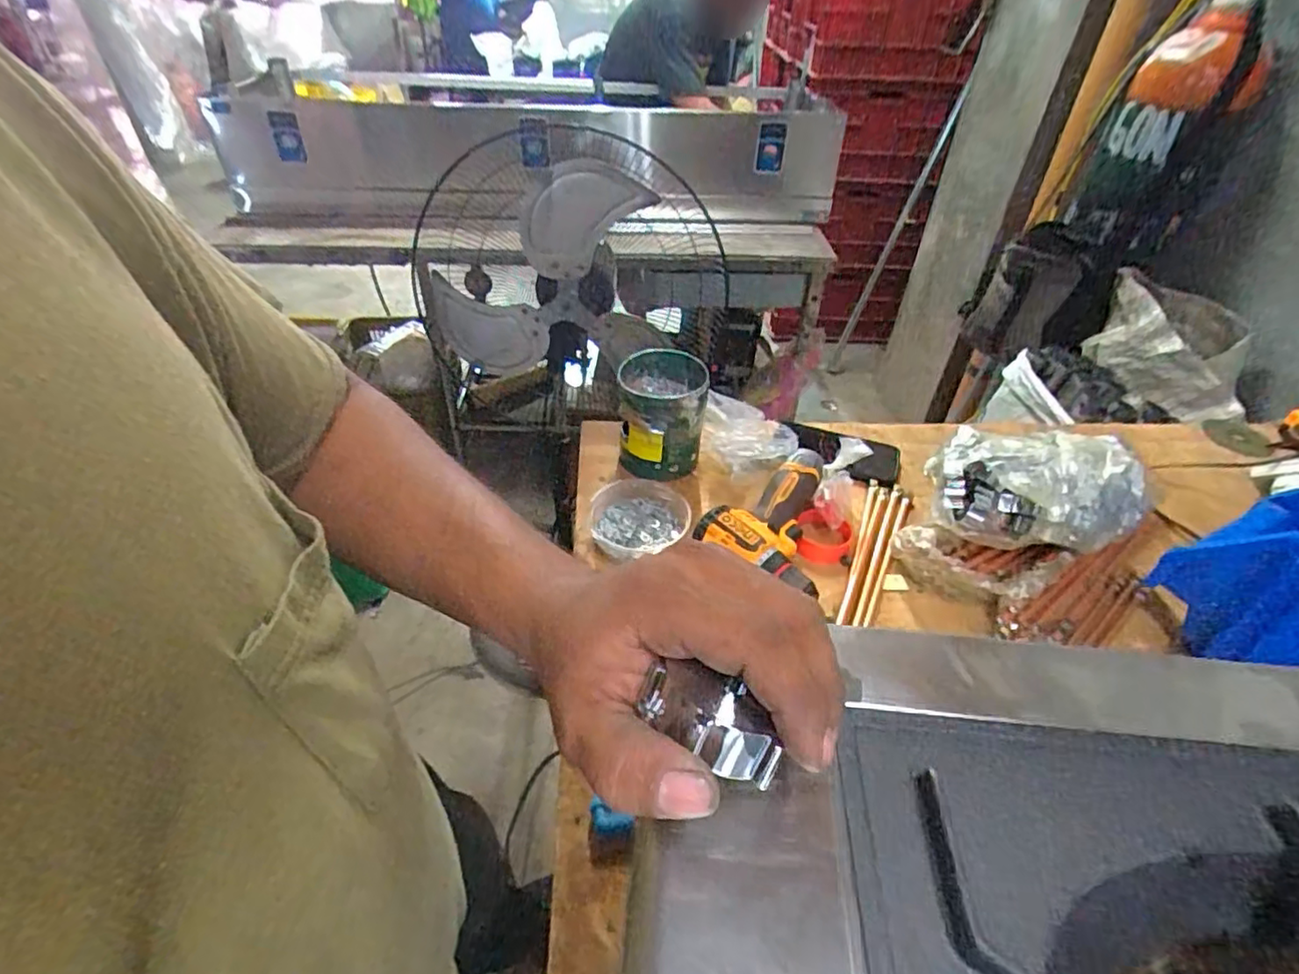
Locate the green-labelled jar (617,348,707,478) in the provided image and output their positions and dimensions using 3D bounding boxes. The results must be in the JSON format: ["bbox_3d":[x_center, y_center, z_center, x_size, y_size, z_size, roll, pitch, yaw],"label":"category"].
[{"bbox_3d":[0.014,-0.089,0.805,0.103,0.126,0.110,4,41,1],"label":"green-labelled jar"}]

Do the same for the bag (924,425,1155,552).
[{"bbox_3d":[0.415,-0.003,0.679,0.205,0.092,0.109,7,42,5],"label":"bag"}]

